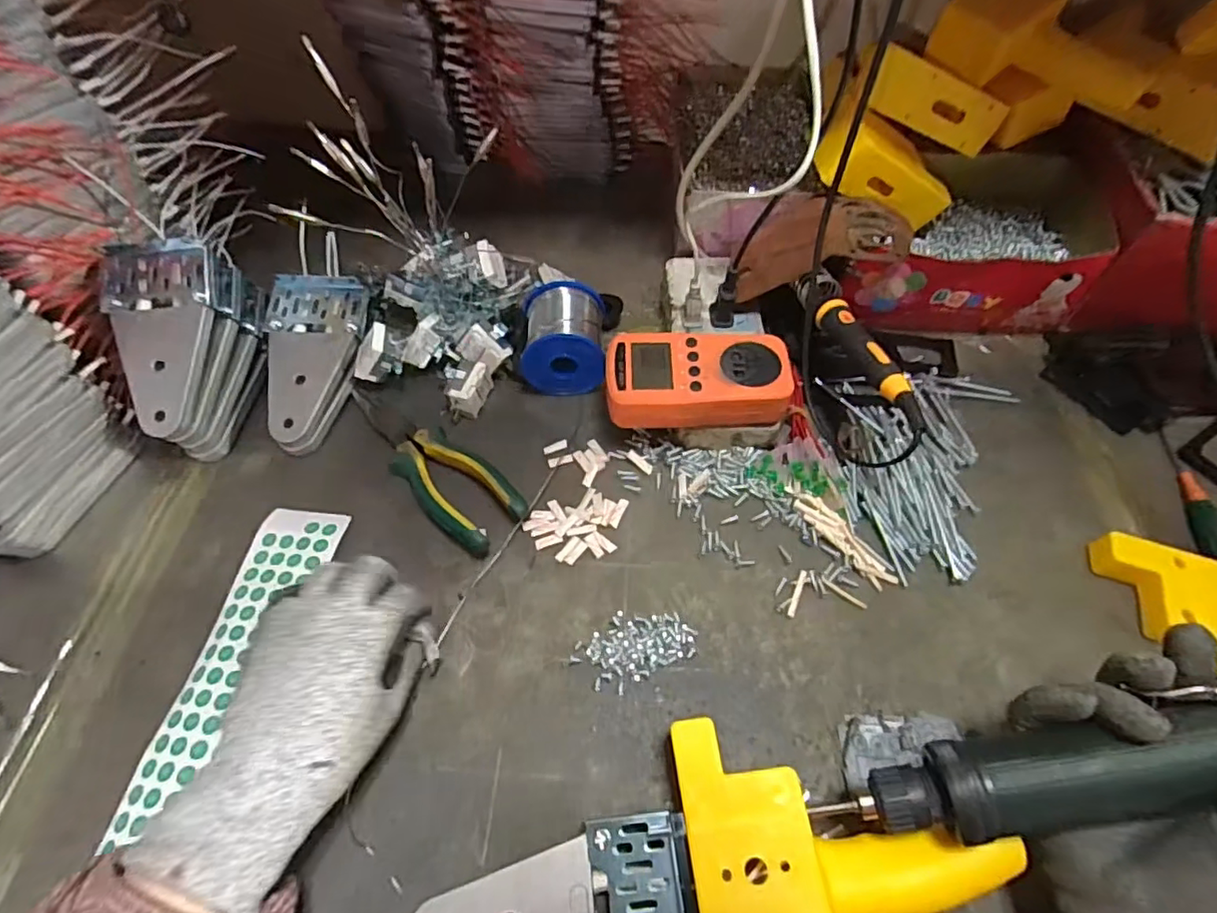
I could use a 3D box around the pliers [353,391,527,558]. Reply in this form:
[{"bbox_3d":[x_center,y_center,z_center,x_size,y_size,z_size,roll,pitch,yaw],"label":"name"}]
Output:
[{"bbox_3d":[-0.133,0.002,0.446,0.052,0.024,0.174,-38,64,-21],"label":"pliers"}]

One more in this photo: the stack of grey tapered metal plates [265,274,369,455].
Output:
[{"bbox_3d":[-0.233,-0.076,0.476,0.074,0.021,0.147,0,73,0],"label":"stack of grey tapered metal plates"}]

